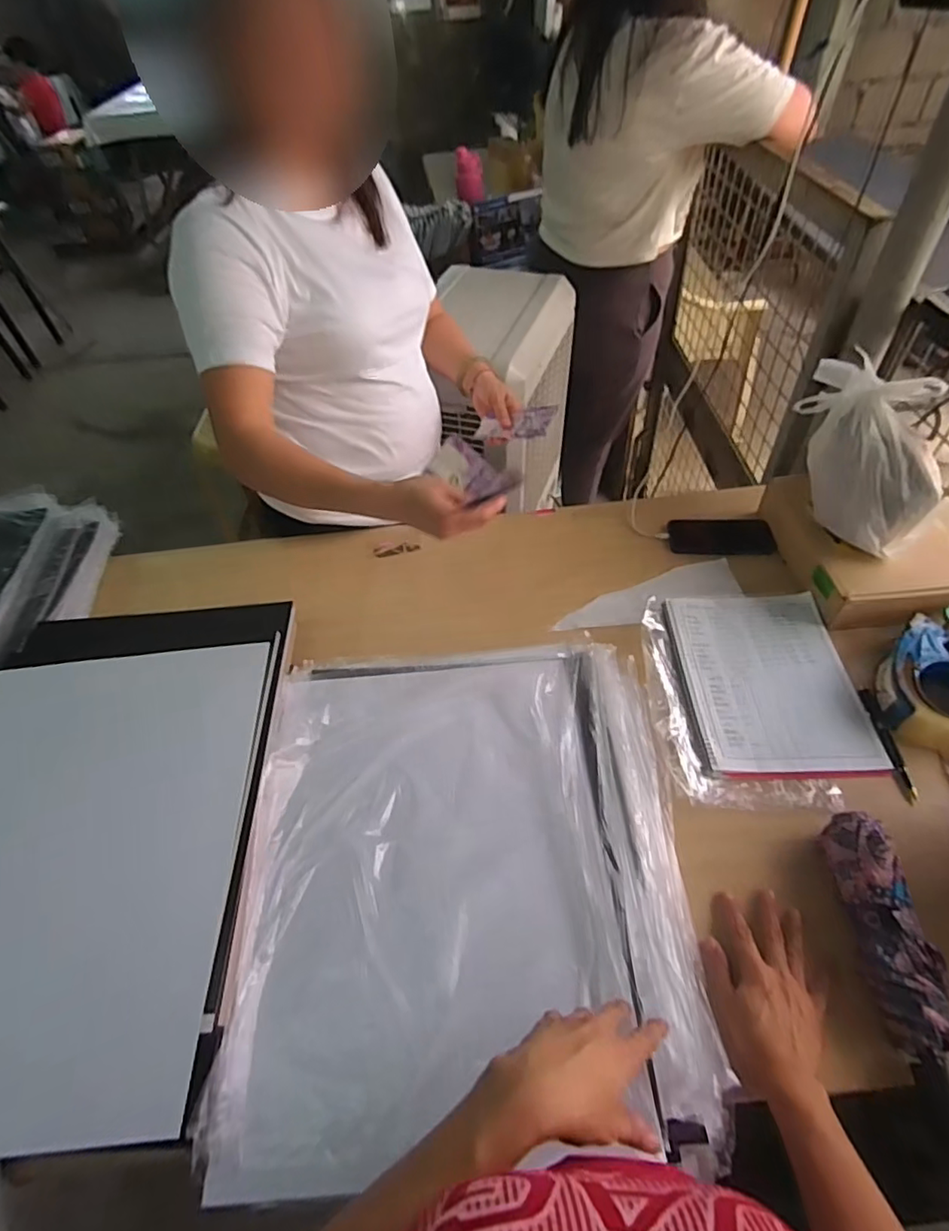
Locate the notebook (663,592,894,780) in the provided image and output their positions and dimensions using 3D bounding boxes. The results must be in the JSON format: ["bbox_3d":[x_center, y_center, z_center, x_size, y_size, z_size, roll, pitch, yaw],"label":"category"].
[{"bbox_3d":[0.394,0.081,0.761,0.226,0.013,0.267,-2,50,4],"label":"notebook"}]

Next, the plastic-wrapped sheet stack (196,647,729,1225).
[{"bbox_3d":[-0.008,0.261,0.647,0.473,0.047,0.534,-5,50,2],"label":"plastic-wrapped sheet stack"}]

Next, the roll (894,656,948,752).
[{"bbox_3d":[0.579,0.109,0.703,0.105,0.055,0.101,-3,50,4],"label":"roll"}]

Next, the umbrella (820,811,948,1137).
[{"bbox_3d":[0.402,0.310,0.555,0.058,0.067,0.227,-2,50,4],"label":"umbrella"}]

